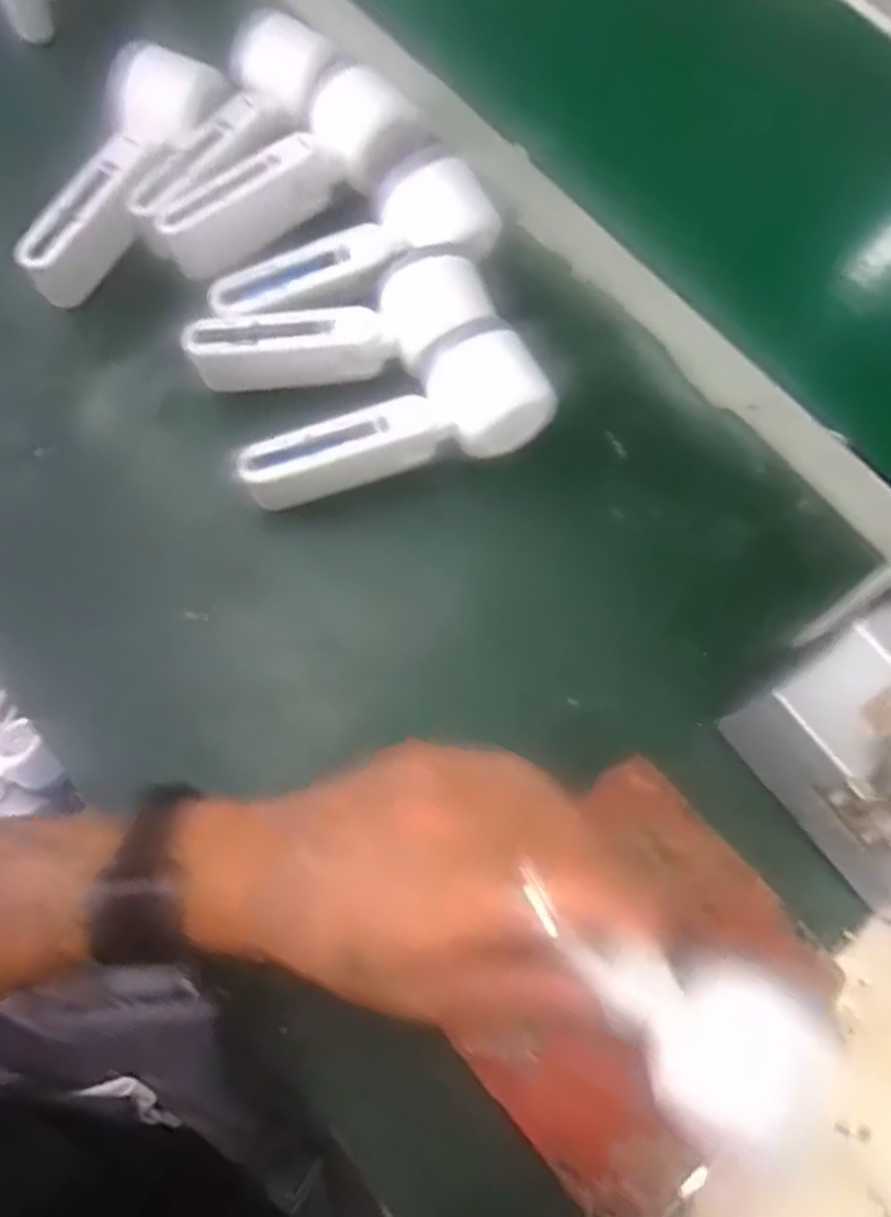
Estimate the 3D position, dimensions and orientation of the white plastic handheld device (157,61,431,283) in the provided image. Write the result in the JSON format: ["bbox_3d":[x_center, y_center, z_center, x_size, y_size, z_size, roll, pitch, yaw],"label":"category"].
[{"bbox_3d":[-0.090,-0.249,0.462,0.158,0.057,0.057,-40,79,-15],"label":"white plastic handheld device"}]

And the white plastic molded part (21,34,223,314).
[{"bbox_3d":[-0.188,-0.250,0.454,0.044,0.055,0.159,29,72,6],"label":"white plastic molded part"}]

